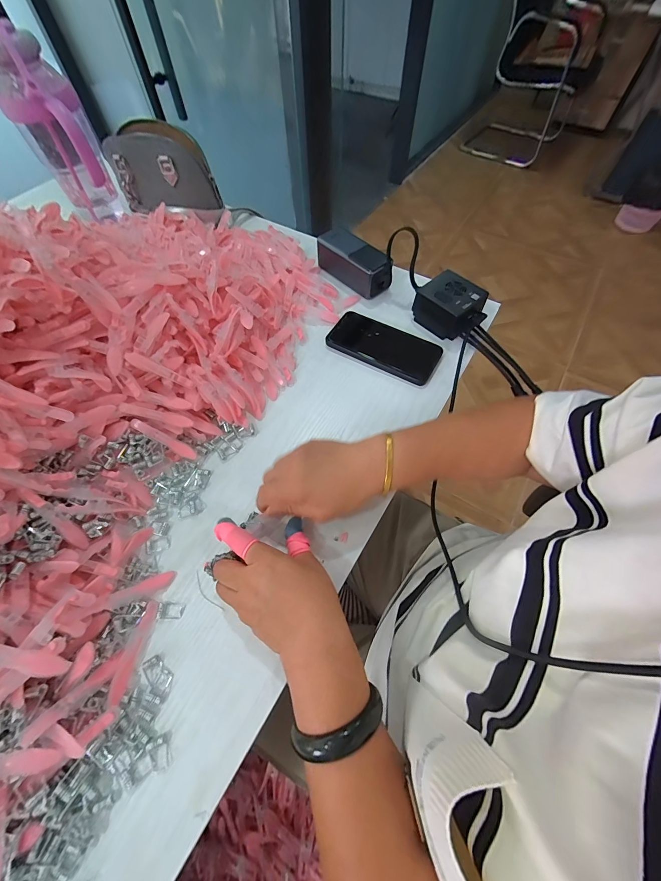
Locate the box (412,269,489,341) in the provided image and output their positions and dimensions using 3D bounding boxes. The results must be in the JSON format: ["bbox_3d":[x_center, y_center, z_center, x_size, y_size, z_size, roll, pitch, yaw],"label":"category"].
[{"bbox_3d":[0.174,-0.196,0.468,0.072,0.047,0.091,-37,67,-18],"label":"box"}]

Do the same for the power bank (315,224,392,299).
[{"bbox_3d":[0.040,-0.286,0.517,0.046,0.054,0.128,-40,68,-19],"label":"power bank"}]

